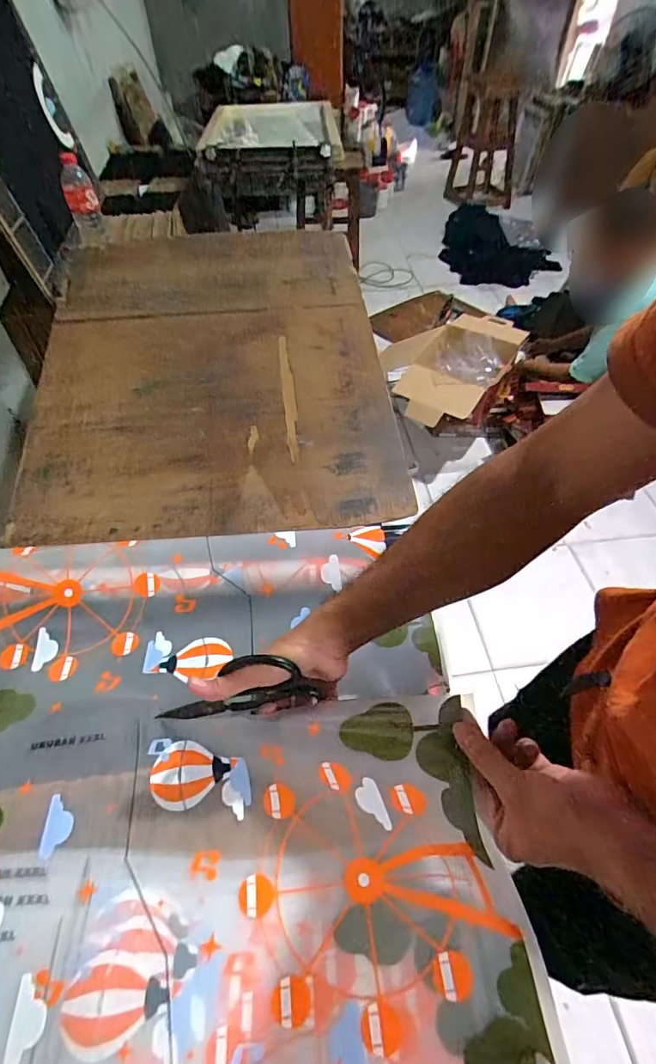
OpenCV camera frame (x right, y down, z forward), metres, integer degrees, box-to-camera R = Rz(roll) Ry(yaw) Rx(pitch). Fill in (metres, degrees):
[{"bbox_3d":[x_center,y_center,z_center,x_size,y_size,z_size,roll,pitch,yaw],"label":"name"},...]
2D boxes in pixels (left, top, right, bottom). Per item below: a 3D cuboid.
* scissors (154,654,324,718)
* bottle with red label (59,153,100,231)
[{"bbox_3d":[-0.106,0.164,0.489,0.186,0.077,0.015,-23,44,23],"label":"scissors"},{"bbox_3d":[-0.563,-0.783,1.120,0.071,0.135,0.059,10,49,8],"label":"bottle with red label"}]

